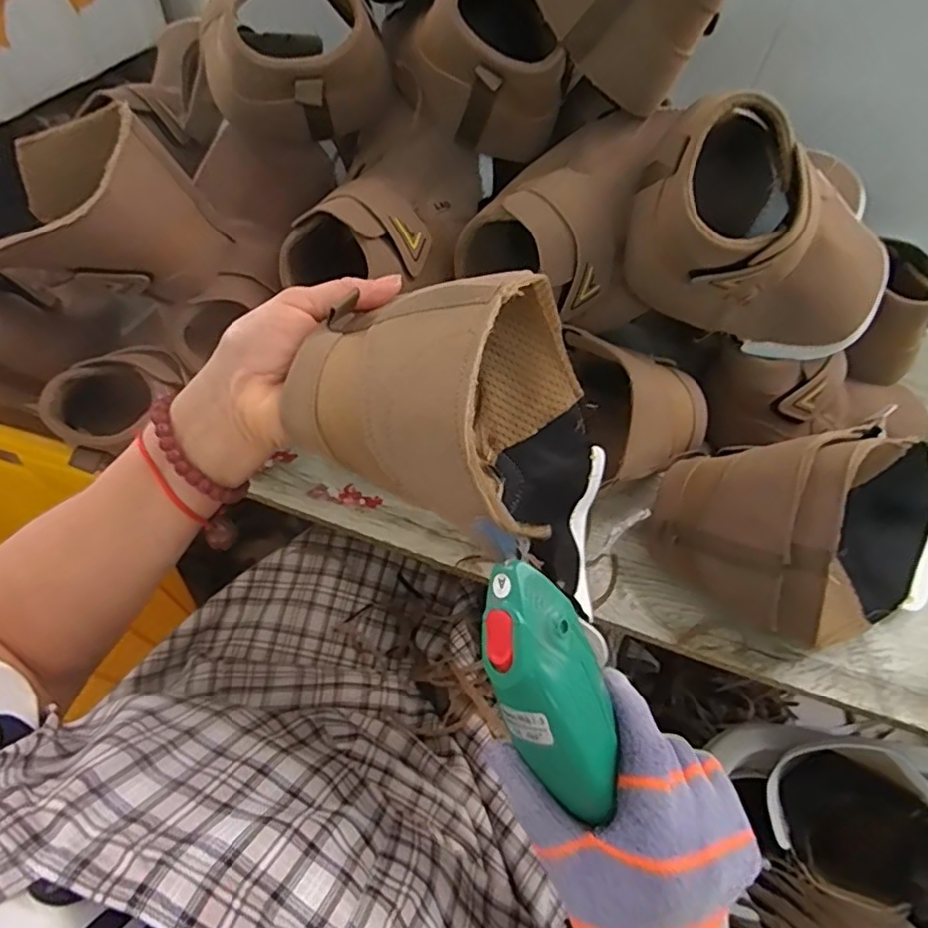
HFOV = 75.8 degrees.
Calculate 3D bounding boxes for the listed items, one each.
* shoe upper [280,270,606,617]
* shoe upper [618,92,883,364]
[{"bbox_3d":[0.032,-0.018,0.345,0.124,0.224,0.148,-48,64,17],"label":"shoe upper"},{"bbox_3d":[0.232,-0.165,0.474,0.251,0.142,0.101,12,52,-34],"label":"shoe upper"}]

